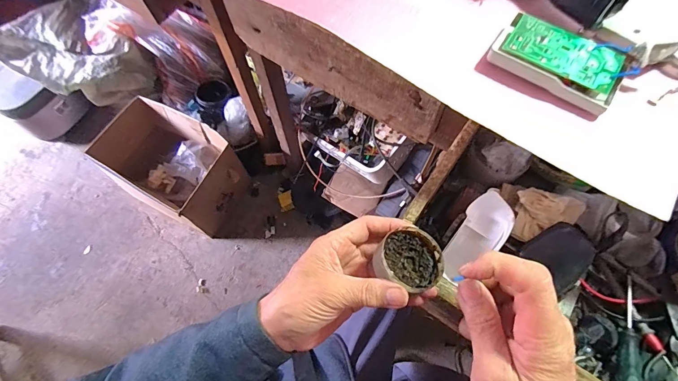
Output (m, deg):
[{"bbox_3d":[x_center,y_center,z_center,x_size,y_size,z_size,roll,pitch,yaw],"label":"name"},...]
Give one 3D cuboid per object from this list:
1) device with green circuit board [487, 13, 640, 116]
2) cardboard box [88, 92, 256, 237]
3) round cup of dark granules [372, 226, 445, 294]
[{"bbox_3d":[0.206,-0.122,0.323,0.114,0.025,0.065,27,70,11],"label":"device with green circuit board"},{"bbox_3d":[-0.520,-0.084,1.095,0.407,0.253,0.277,27,70,11],"label":"cardboard box"},{"bbox_3d":[0.061,0.058,0.285,0.053,0.026,0.054,0,67,0],"label":"round cup of dark granules"}]

